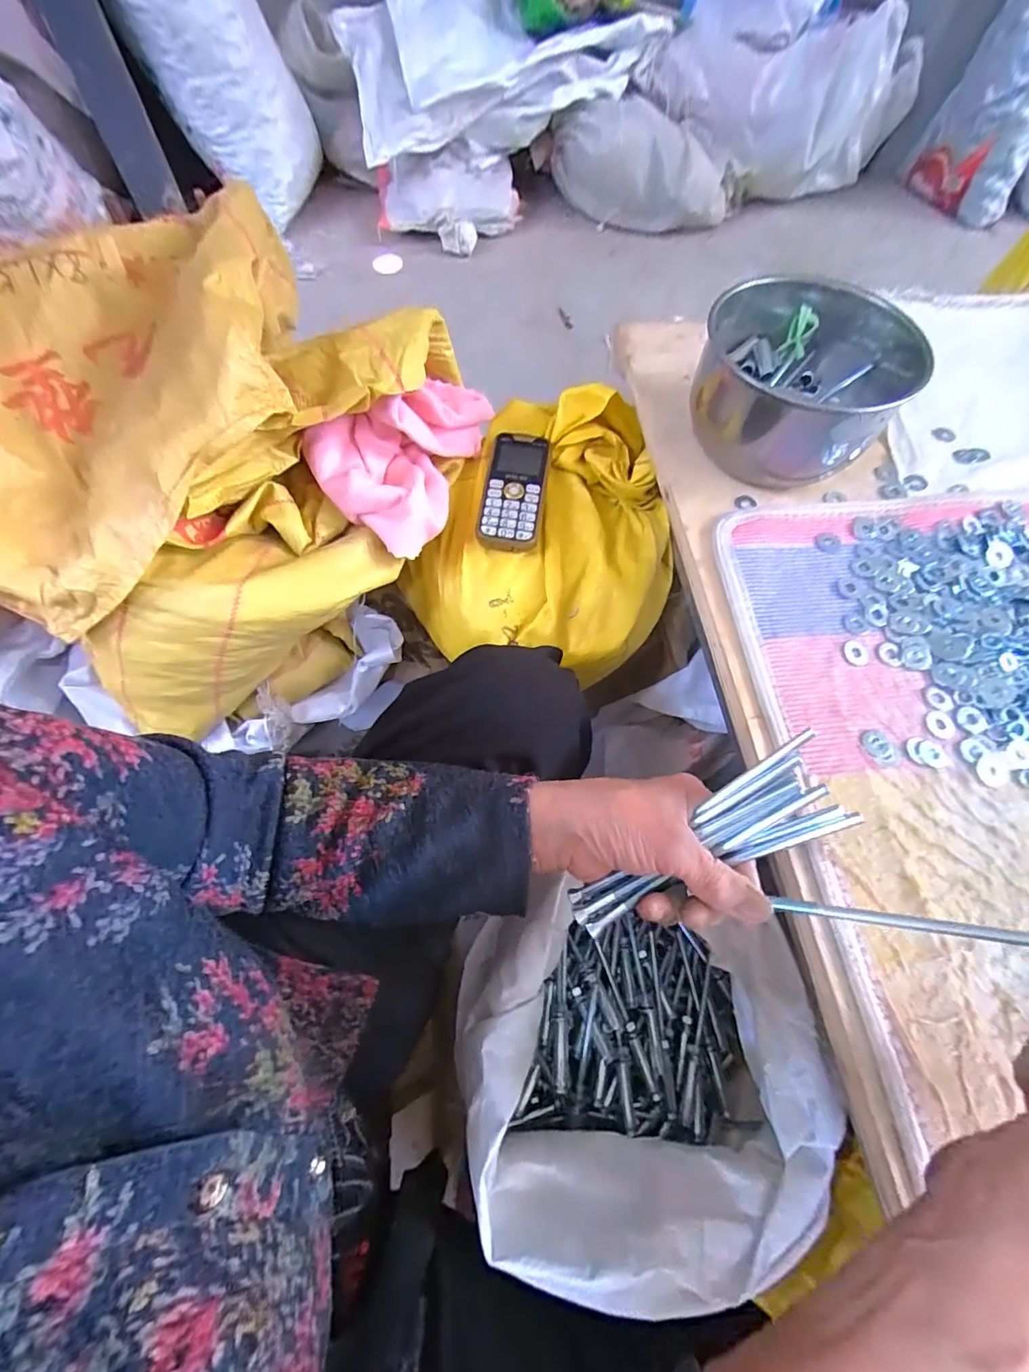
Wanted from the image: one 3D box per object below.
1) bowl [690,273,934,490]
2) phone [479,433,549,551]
[{"bbox_3d":[0.226,-0.244,0.423,0.148,0.096,0.140,0,65,-1],"label":"bowl"},{"bbox_3d":[0.000,-0.188,0.490,0.059,0.013,0.125,6,72,1],"label":"phone"}]

